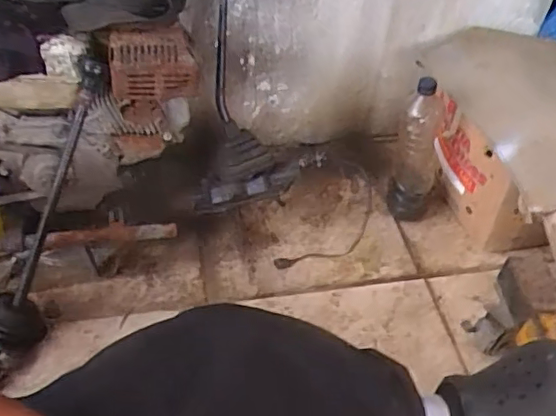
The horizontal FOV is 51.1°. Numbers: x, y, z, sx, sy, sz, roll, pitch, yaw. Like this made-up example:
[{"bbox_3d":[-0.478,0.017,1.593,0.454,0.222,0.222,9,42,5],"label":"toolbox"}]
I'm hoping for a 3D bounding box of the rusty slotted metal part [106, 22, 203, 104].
[{"bbox_3d":[-0.194,-0.222,0.912,0.134,0.097,0.078,-6,45,-10],"label":"rusty slotted metal part"}]

